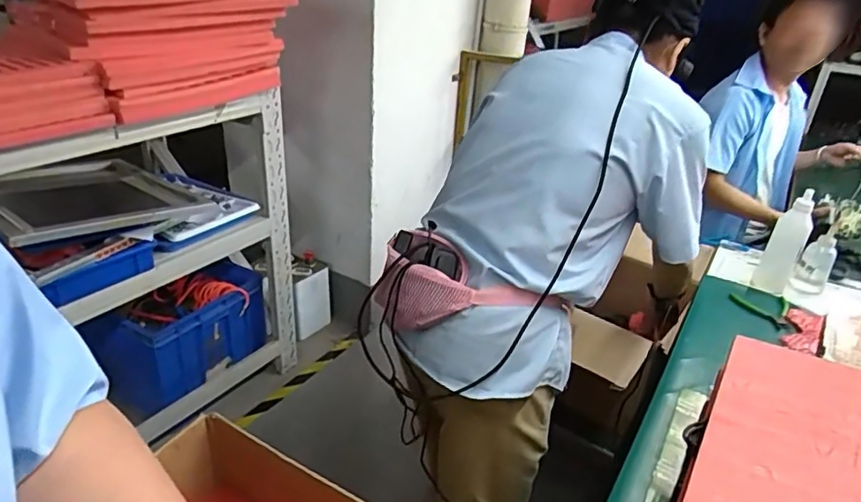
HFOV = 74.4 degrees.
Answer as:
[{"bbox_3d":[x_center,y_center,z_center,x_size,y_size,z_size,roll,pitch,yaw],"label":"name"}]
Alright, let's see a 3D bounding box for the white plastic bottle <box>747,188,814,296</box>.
[{"bbox_3d":[0.765,-0.022,1.219,0.072,0.203,0.075,22,32,30],"label":"white plastic bottle"}]

